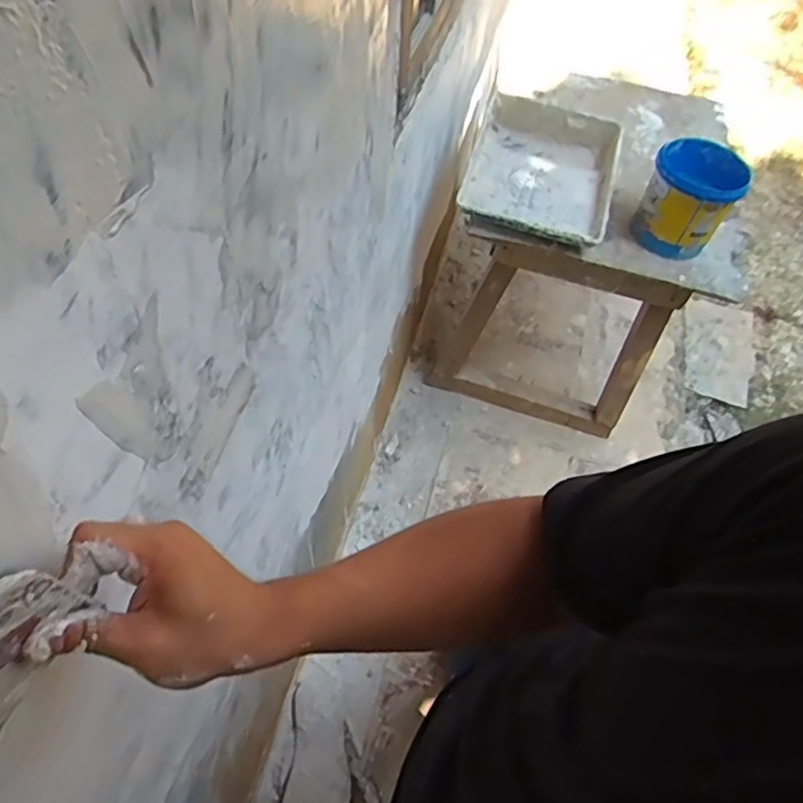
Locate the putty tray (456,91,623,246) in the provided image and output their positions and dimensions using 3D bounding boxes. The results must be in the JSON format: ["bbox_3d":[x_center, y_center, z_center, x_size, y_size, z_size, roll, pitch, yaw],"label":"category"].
[{"bbox_3d":[0.278,-0.455,1.290,0.283,0.094,0.358,18,56,7],"label":"putty tray"}]

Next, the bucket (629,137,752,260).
[{"bbox_3d":[0.542,-0.380,1.217,0.166,0.140,0.177,23,57,11],"label":"bucket"}]

